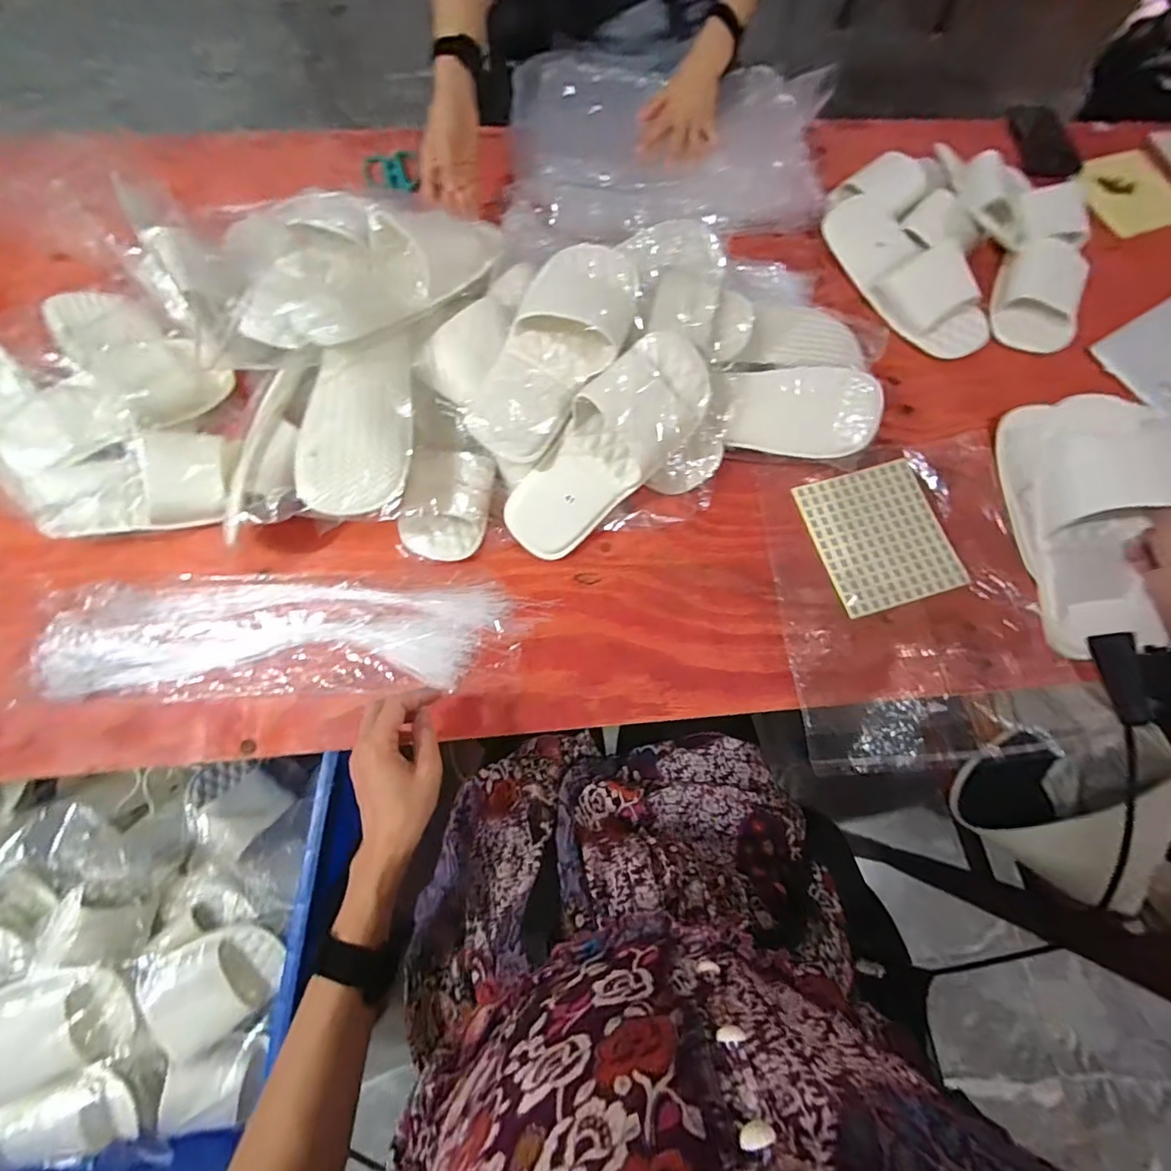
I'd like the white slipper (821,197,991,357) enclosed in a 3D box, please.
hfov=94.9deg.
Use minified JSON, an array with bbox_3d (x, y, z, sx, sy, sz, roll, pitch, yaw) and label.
[{"bbox_3d":[0.438,-0.435,0.734,0.099,0.054,0.282,-33,77,-10],"label":"white slipper"}]

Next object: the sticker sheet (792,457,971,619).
[{"bbox_3d":[0.353,-0.061,0.644,0.156,0.007,0.169,-16,73,-6],"label":"sticker sheet"}]

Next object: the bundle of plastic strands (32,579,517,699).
[{"bbox_3d":[-0.315,0.051,0.560,0.458,0.029,0.117,-1,78,-4],"label":"bundle of plastic strands"}]

